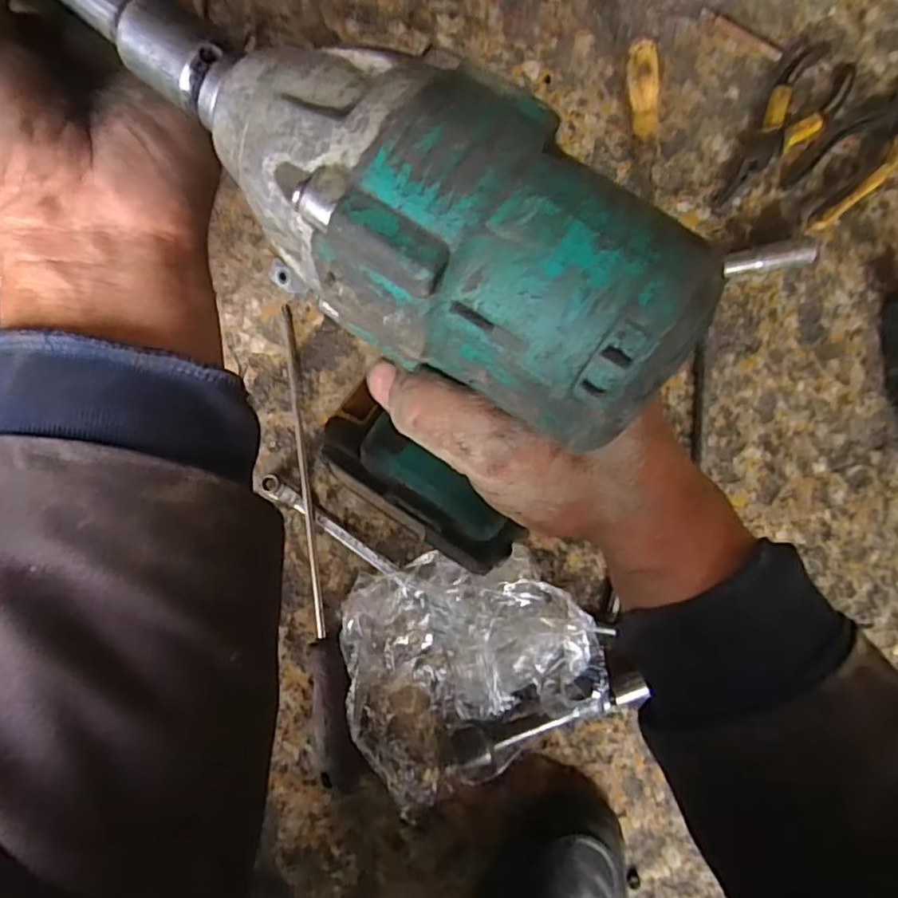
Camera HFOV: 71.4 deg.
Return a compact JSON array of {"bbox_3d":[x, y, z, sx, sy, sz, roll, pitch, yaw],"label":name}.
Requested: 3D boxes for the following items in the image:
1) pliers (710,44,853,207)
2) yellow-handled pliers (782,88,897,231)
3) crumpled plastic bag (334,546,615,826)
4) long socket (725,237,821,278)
[{"bbox_3d":[0.268,-0.257,0.498,0.050,0.016,0.159,37,85,-2],"label":"pliers"},{"bbox_3d":[0.349,-0.257,0.503,0.192,0.024,0.058,-42,91,-5],"label":"yellow-handled pliers"},{"bbox_3d":[0.020,0.161,0.453,0.179,0.039,0.178,-8,88,-5],"label":"crumpled plastic bag"},{"bbox_3d":[0.252,-0.152,0.494,0.073,0.019,0.021,-10,88,-5],"label":"long socket"}]

